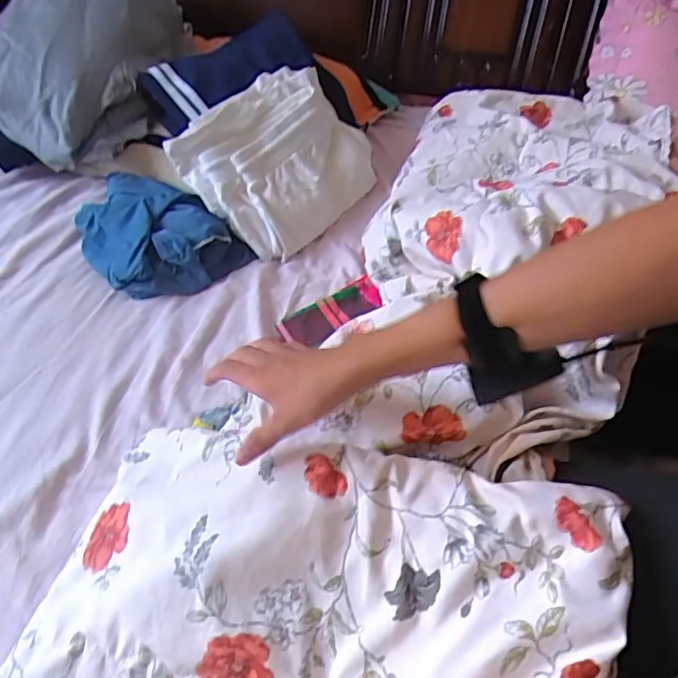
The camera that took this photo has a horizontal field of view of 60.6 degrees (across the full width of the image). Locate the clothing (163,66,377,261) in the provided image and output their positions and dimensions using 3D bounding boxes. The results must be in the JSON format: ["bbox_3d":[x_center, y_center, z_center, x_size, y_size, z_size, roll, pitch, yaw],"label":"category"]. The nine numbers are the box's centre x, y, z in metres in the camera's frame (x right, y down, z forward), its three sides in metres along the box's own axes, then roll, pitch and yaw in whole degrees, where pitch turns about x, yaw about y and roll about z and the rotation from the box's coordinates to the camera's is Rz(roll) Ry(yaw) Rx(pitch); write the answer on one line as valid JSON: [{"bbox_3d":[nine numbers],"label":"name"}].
[{"bbox_3d":[-0.079,-0.251,0.817,0.246,0.062,0.216,-40,97,-13],"label":"clothing"}]

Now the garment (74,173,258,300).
[{"bbox_3d":[-0.252,-0.133,0.779,0.221,0.071,0.155,30,58,21],"label":"garment"}]

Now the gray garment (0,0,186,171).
[{"bbox_3d":[-0.363,-0.407,0.849,0.222,0.192,0.322,23,56,16],"label":"gray garment"}]

